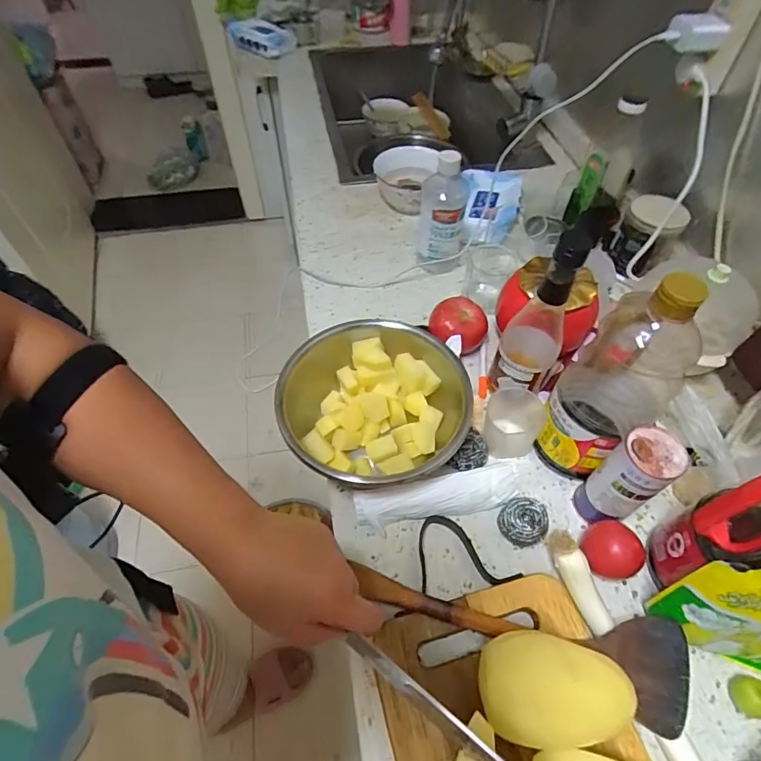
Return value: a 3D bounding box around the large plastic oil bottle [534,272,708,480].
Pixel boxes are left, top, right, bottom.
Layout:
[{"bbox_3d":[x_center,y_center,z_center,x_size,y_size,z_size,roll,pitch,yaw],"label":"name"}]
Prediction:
[{"bbox_3d":[0.240,-0.002,0.464,0.114,0.266,0.089,-39,64,-24],"label":"large plastic oil bottle"}]

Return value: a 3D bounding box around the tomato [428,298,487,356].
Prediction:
[{"bbox_3d":[0.104,-0.071,0.638,0.070,0.064,0.063,-24,59,-16],"label":"tomato"}]

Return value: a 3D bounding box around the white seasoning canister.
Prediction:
[{"bbox_3d":[0.250,0.103,0.473,0.058,0.136,0.051,-32,61,-20],"label":"white seasoning canister"}]

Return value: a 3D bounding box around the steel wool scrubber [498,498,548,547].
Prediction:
[{"bbox_3d":[0.152,0.154,0.495,0.048,0.041,0.046,0,55,0],"label":"steel wool scrubber"}]

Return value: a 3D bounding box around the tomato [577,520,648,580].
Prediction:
[{"bbox_3d":[0.231,0.176,0.469,0.046,0.057,0.053,-18,56,-13],"label":"tomato"}]

